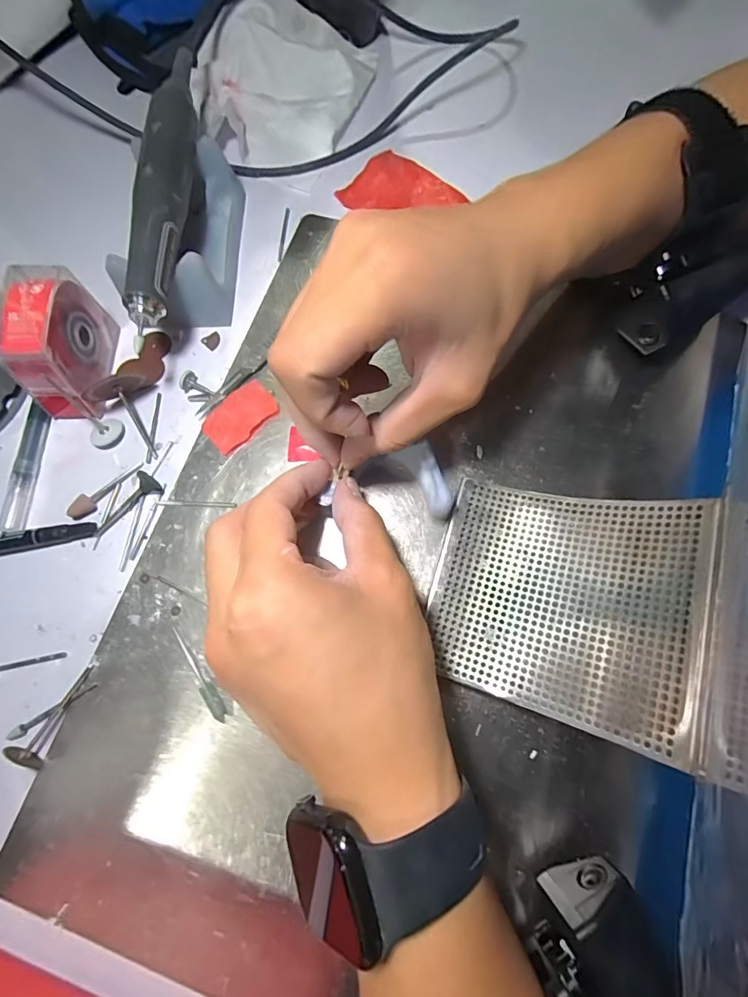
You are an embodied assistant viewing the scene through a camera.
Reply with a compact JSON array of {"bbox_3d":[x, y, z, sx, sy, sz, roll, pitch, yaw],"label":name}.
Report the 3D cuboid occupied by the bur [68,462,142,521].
[{"bbox_3d":[-0.148,-0.006,0.236,0.009,0.006,0.044,44,80,12],"label":"bur"}]

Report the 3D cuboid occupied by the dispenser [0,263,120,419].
[{"bbox_3d":[-0.171,-0.083,0.234,0.029,0.053,0.065,-2,75,1],"label":"dispenser"}]

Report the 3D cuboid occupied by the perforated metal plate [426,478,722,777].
[{"bbox_3d":[0.081,0.043,0.191,0.108,0.015,0.096,9,72,32],"label":"perforated metal plate"}]

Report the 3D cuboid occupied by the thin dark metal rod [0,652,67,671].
[{"bbox_3d":[-0.176,0.082,0.214,0.043,0.004,0.004,-11,75,-2],"label":"thin dark metal rod"}]

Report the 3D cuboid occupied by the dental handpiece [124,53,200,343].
[{"bbox_3d":[-0.115,-0.181,0.240,0.020,0.021,0.190,-1,75,1],"label":"dental handpiece"}]

